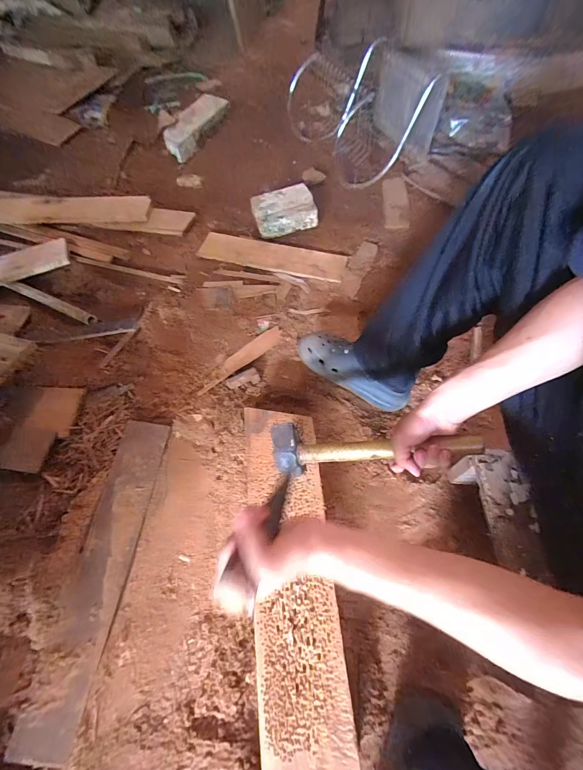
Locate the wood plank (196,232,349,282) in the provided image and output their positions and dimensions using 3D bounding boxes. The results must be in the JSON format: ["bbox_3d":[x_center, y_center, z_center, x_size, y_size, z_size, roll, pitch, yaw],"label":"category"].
[{"bbox_3d":[-0.057,-0.360,0.905,0.409,0.008,0.109,12,63,7],"label":"wood plank"}]

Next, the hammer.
[{"bbox_3d":[0.108,0.088,0.478,0.291,0.048,0.066,-7,60,23],"label":"hammer"}]

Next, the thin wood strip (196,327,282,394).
[{"bbox_3d":[-0.116,-0.061,0.755,0.239,0.009,0.048,-41,69,-18],"label":"thin wood strip"}]

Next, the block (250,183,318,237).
[{"bbox_3d":[-0.023,-0.499,0.944,0.173,0.065,0.114,-17,63,-8],"label":"block"}]

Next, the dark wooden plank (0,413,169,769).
[{"bbox_3d":[-0.308,0.282,0.547,0.087,0.014,0.471,8,60,-5],"label":"dark wooden plank"}]

